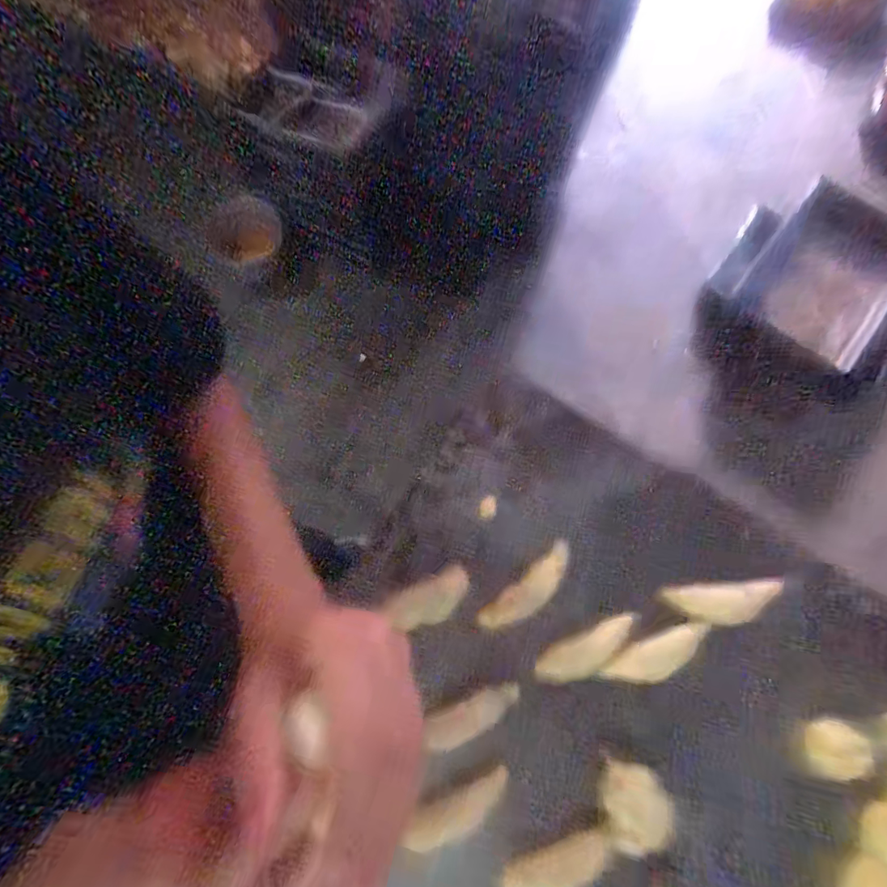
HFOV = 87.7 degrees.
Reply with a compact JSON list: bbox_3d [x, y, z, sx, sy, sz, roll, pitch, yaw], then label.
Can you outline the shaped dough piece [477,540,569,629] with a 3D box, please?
[{"bbox_3d":[0.074,0.126,0.396,0.098,0.016,0.029,-39,79,-10],"label":"shaped dough piece"}]

